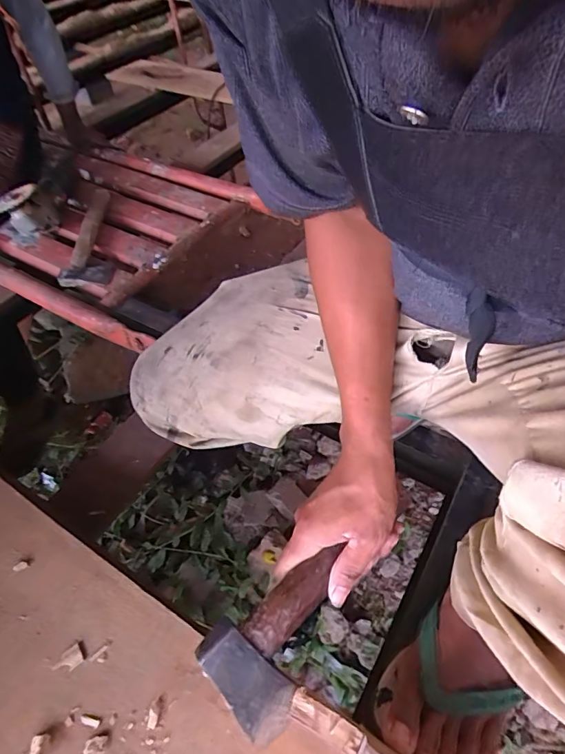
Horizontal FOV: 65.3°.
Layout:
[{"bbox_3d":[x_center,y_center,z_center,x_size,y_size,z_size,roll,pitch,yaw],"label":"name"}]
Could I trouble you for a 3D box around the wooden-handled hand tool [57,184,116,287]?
[{"bbox_3d":[-0.375,-0.293,0.904,0.081,0.032,0.323,-4,51,-3],"label":"wooden-handled hand tool"}]

